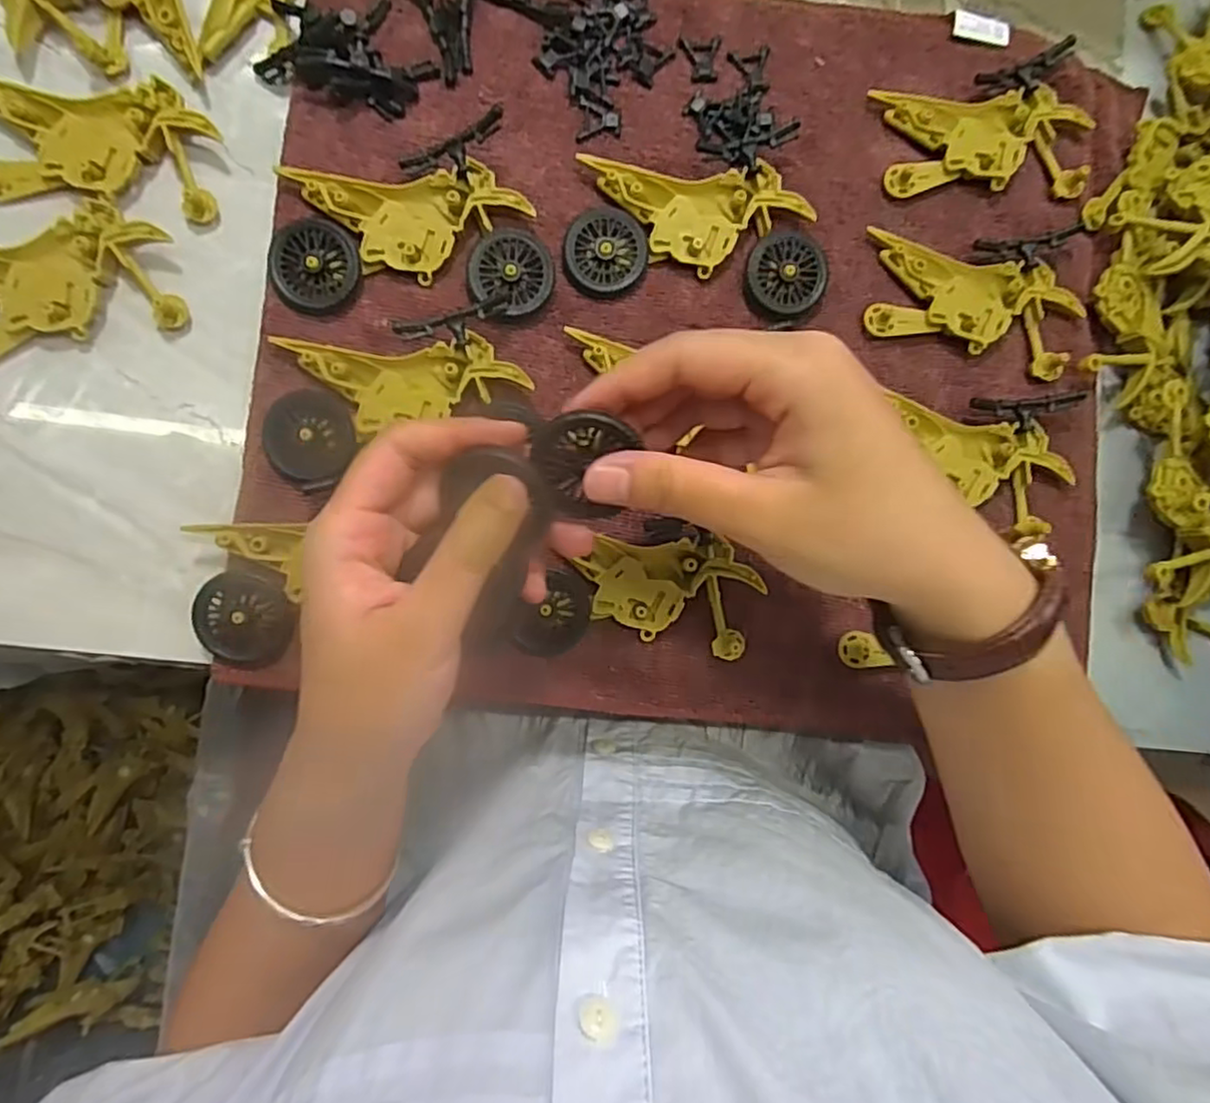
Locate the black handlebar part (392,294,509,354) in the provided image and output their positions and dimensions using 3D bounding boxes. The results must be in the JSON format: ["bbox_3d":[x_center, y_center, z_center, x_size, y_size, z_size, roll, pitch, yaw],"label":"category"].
[{"bbox_3d":[-0.063,-0.094,0.286,0.048,0.014,0.016,-17,90,-5],"label":"black handlebar part"}]

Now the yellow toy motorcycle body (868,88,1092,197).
[{"bbox_3d":[0.181,-0.195,0.319,0.098,0.012,0.048,-1,89,-5],"label":"yellow toy motorcycle body"}]

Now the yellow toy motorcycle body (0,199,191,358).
[{"bbox_3d":[-0.234,-0.109,0.277,0.103,0.014,0.049,-15,90,-5],"label":"yellow toy motorcycle body"}]

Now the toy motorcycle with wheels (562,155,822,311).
[{"bbox_3d":[0.042,-0.143,0.301,0.114,0.010,0.058,6,88,-5],"label":"toy motorcycle with wheels"}]

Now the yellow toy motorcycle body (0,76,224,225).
[{"bbox_3d":[-0.214,-0.171,0.281,0.092,0.013,0.048,3,88,-5],"label":"yellow toy motorcycle body"}]

